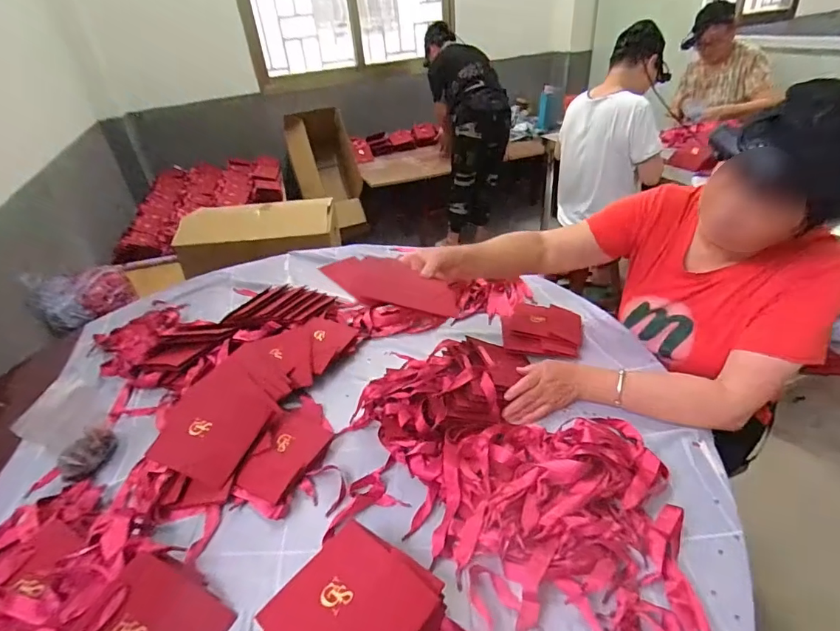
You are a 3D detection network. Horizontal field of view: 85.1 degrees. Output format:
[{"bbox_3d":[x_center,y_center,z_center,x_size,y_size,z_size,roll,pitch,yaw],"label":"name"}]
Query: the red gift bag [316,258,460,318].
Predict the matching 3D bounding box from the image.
[{"bbox_3d":[-0.044,-0.052,0.730,0.209,0.013,0.118,9,40,-10],"label":"red gift bag"}]

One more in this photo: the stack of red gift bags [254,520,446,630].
[{"bbox_3d":[-0.077,0.337,0.500,0.143,0.072,0.166,21,42,33],"label":"stack of red gift bags"}]

